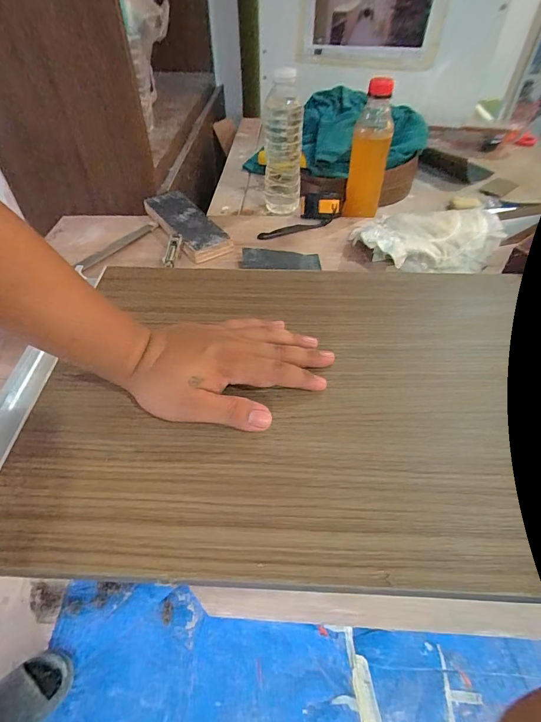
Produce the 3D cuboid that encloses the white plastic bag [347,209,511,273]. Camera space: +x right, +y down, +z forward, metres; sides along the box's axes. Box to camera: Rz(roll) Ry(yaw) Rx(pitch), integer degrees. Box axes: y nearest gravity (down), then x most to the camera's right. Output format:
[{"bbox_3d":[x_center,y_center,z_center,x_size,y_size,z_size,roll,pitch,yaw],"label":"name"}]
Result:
[{"bbox_3d":[0.204,-0.159,0.495,0.189,0.045,0.107,-4,47,-4],"label":"white plastic bag"}]

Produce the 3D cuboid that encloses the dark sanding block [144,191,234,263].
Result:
[{"bbox_3d":[-0.123,-0.197,0.552,0.061,0.028,0.172,-25,52,-21],"label":"dark sanding block"}]

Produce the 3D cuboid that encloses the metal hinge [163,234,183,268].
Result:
[{"bbox_3d":[-0.125,-0.141,0.492,0.017,0.010,0.052,7,67,8],"label":"metal hinge"}]

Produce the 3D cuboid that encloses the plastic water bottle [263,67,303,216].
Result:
[{"bbox_3d":[0.015,-0.317,0.573,0.051,0.157,0.058,-7,47,-7],"label":"plastic water bottle"}]

